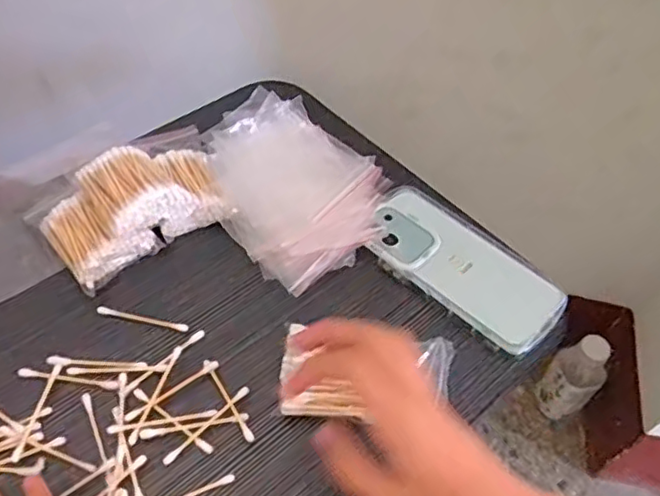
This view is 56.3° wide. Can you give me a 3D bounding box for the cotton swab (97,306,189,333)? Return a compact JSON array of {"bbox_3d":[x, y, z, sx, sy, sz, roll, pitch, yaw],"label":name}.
[{"bbox_3d":[-0.140,0.052,0.459,0.070,0.005,0.007,12,53,7],"label":"cotton swab"}]

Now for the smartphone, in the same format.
[{"bbox_3d":[0.105,0.010,0.496,0.165,0.011,0.082,37,59,23],"label":"smartphone"}]

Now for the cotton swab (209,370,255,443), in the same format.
[{"bbox_3d":[-0.069,0.100,0.413,0.005,0.004,0.068,-26,58,-21],"label":"cotton swab"}]

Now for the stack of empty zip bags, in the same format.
[{"bbox_3d":[-0.034,-0.056,0.514,0.164,0.023,0.143,40,61,13],"label":"stack of empty zip bags"}]

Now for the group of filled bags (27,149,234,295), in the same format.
[{"bbox_3d":[-0.160,-0.043,0.501,0.146,0.053,0.110,-28,59,-23],"label":"group of filled bags"}]

